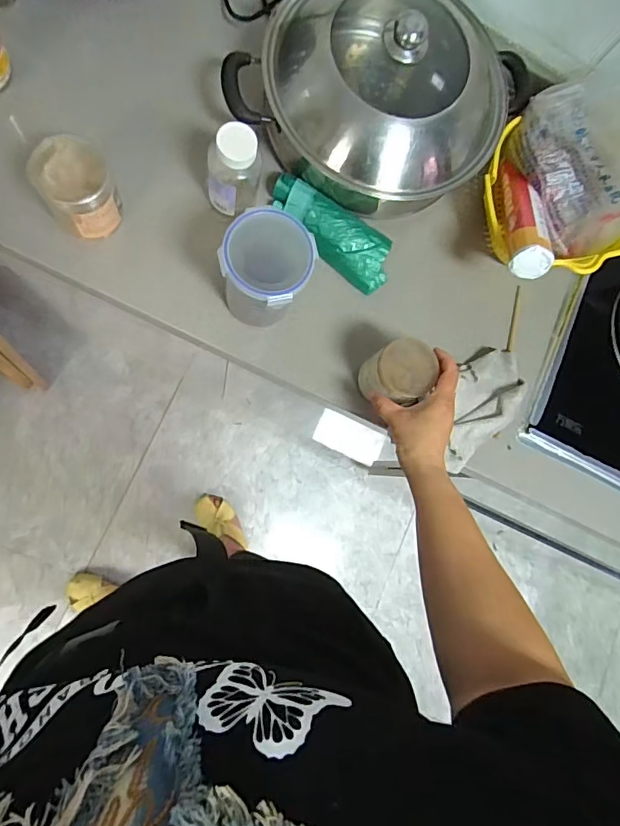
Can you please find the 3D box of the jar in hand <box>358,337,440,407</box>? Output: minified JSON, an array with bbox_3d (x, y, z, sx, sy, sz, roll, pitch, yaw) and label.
[{"bbox_3d":[0.109,-0.052,0.619,0.073,0.076,0.075,0,86,-6],"label":"jar in hand"}]

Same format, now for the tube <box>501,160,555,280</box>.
[{"bbox_3d":[0.276,-0.253,0.631,0.048,0.040,0.186,8,60,-5],"label":"tube"}]

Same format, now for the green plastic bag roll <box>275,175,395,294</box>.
[{"bbox_3d":[0.032,-0.245,0.658,0.183,0.043,0.066,42,83,-2],"label":"green plastic bag roll"}]

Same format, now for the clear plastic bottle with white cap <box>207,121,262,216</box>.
[{"bbox_3d":[-0.094,-0.291,0.597,0.061,0.118,0.052,-42,91,-7],"label":"clear plastic bottle with white cap"}]

